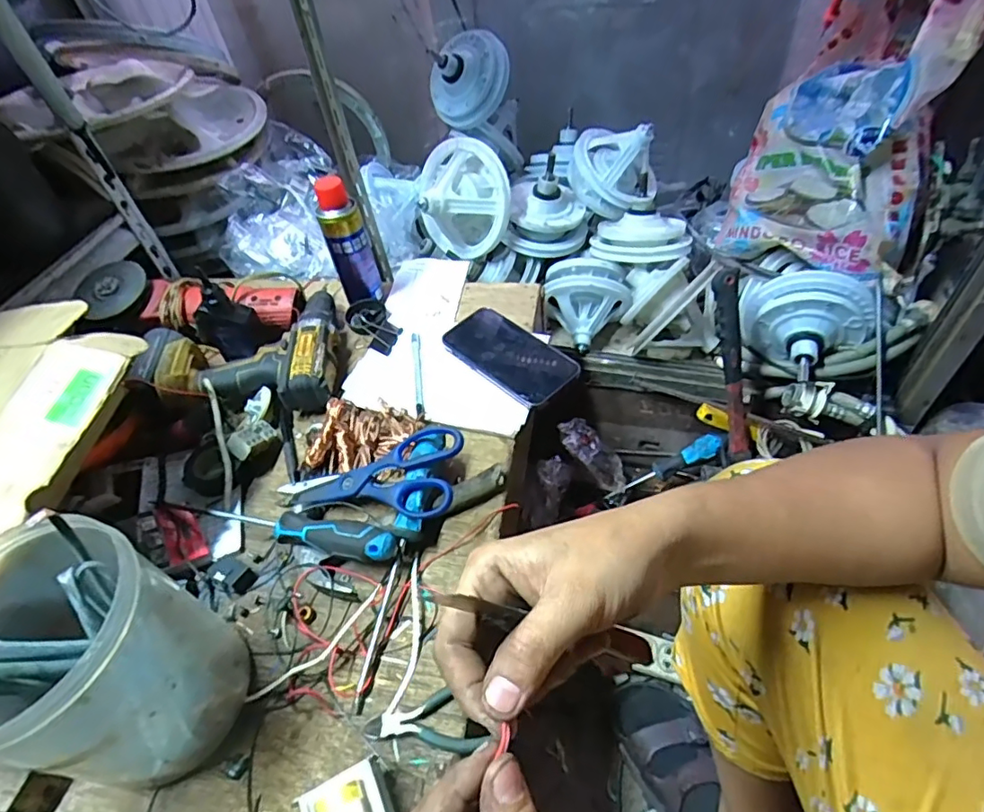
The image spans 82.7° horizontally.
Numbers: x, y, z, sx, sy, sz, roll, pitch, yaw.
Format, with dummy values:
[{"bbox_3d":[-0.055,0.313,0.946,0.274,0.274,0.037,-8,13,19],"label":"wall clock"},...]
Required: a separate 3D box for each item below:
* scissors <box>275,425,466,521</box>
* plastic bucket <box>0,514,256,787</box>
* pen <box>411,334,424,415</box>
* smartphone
[{"bbox_3d":[-0.119,0.061,0.547,0.193,0.023,0.086,0,63,26],"label":"scissors"},{"bbox_3d":[-0.279,0.177,0.389,0.144,0.171,0.125,0,49,6],"label":"plastic bucket"},{"bbox_3d":[-0.087,-0.036,0.658,0.010,0.015,0.135,-9,48,-1],"label":"pen"},{"bbox_3d":[0.020,-0.061,0.648,0.082,0.014,0.164,-40,56,-19],"label":"smartphone"}]

